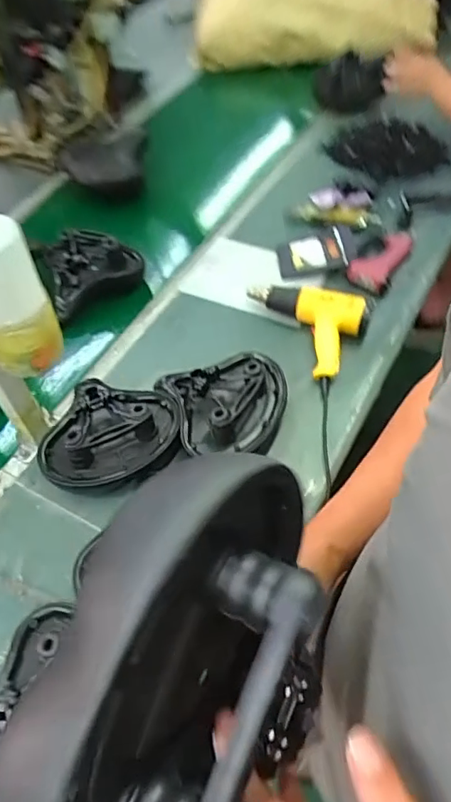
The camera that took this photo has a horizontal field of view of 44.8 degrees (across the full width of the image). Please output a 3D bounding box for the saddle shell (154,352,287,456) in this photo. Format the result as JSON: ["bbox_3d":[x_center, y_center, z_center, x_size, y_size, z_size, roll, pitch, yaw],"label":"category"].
[{"bbox_3d":[-0.003,0.002,0.991,0.234,0.092,0.203,-7,54,-2],"label":"saddle shell"}]

